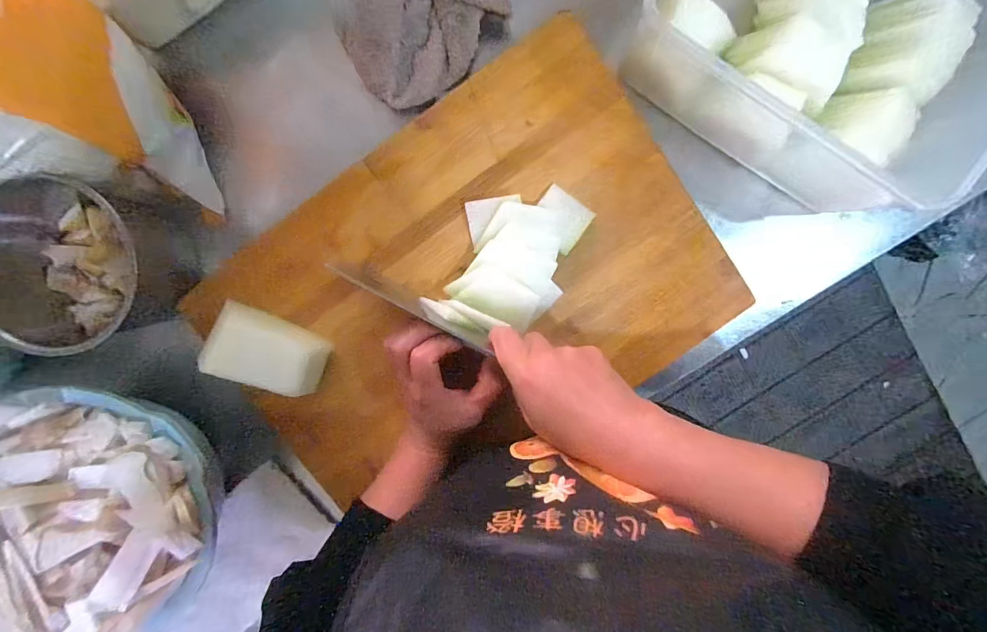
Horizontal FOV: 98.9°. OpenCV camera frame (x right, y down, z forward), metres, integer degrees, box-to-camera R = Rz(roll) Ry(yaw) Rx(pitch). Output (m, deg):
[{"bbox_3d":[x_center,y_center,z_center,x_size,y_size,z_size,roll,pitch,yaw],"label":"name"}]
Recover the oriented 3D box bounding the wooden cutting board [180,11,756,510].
[{"bbox_3d":[-0.021,-0.022,0.389,0.430,0.017,0.306,-34,97,4],"label":"wooden cutting board"}]

